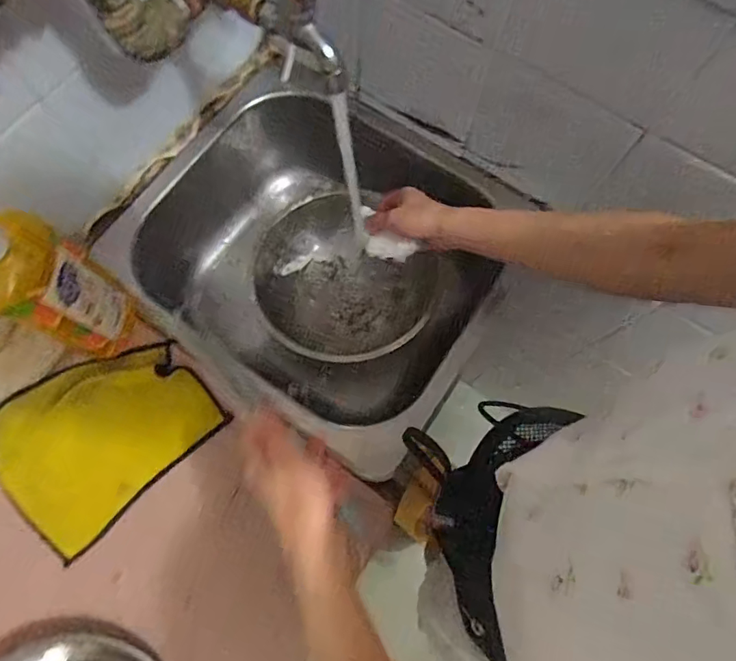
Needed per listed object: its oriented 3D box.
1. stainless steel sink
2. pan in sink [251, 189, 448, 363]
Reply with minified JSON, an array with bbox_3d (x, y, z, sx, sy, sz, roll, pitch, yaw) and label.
[{"bbox_3d":[-0.057,-0.083,0.607,0.372,0.152,0.360,32,75,7],"label":"stainless steel sink"},{"bbox_3d":[-0.036,-0.060,0.575,0.209,0.057,0.182,40,76,9],"label":"pan in sink"}]

